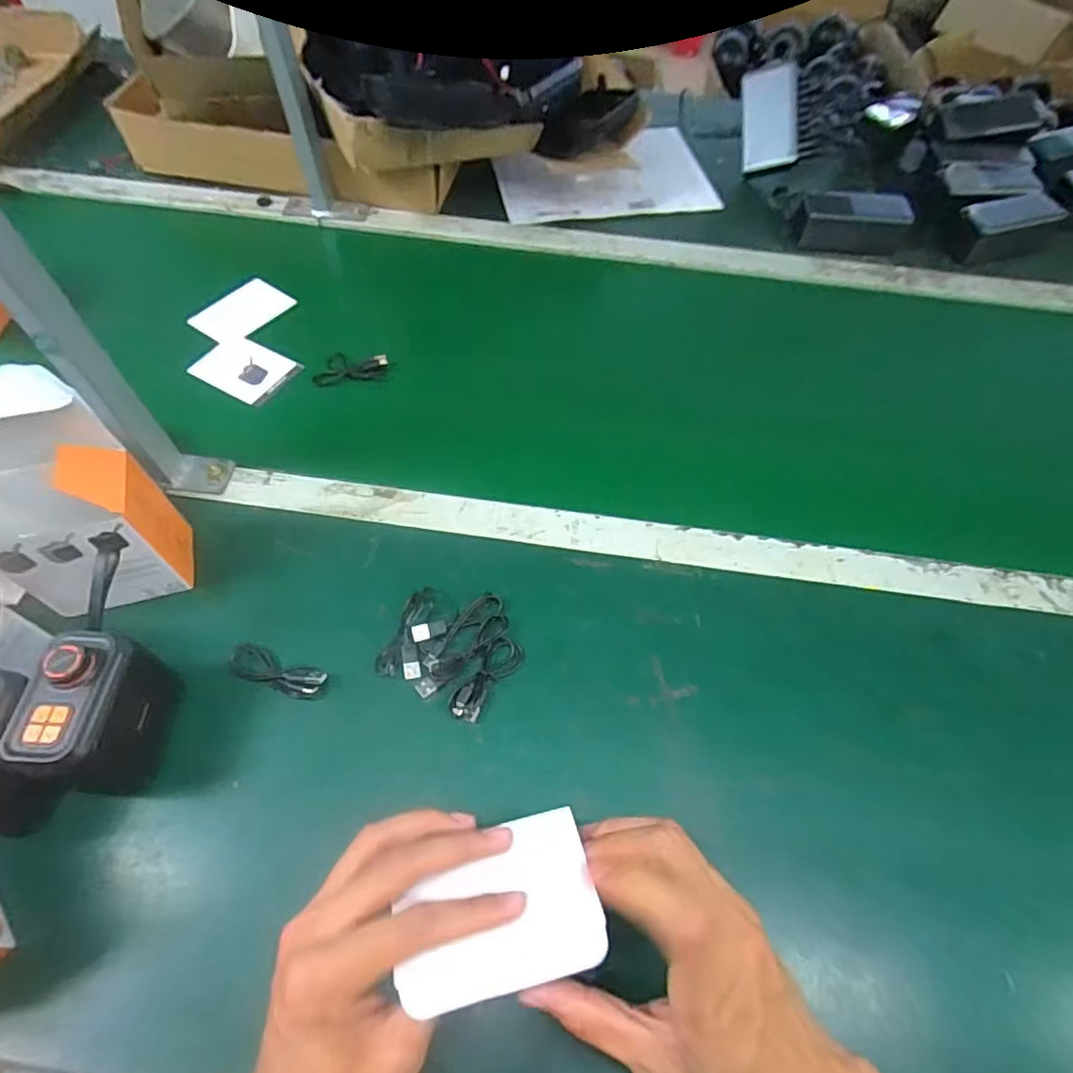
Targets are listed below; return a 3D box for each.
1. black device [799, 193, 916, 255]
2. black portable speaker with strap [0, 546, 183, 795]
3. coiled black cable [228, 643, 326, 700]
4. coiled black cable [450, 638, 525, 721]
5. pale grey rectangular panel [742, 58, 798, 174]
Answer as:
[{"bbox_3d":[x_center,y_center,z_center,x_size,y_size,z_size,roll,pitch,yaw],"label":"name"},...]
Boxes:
[{"bbox_3d":[0.399,-0.392,0.765,0.129,0.057,0.034,4,58,0],"label":"black device"},{"bbox_3d":[-0.284,0.097,0.423,0.055,0.103,0.139,7,58,2],"label":"black portable speaker with strap"},{"bbox_3d":[-0.200,0.103,0.471,0.078,0.006,0.027,19,60,9],"label":"coiled black cable"},{"bbox_3d":[-0.038,0.110,0.478,0.029,0.011,0.072,33,62,16],"label":"coiled black cable"},{"bbox_3d":[0.319,-0.576,0.840,0.072,0.134,0.012,1,6,41],"label":"pale grey rectangular panel"}]

